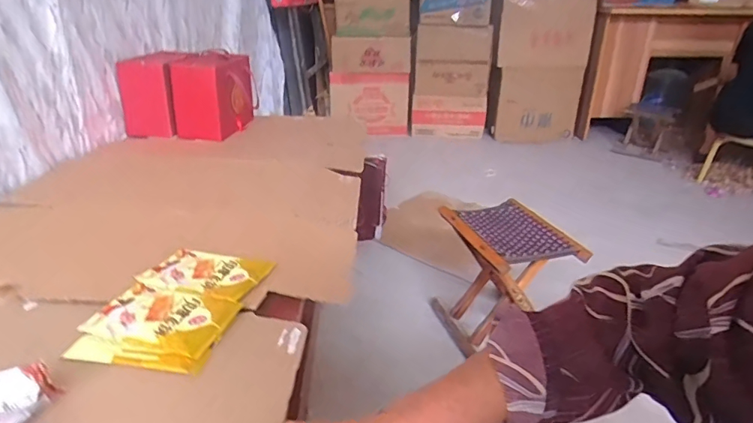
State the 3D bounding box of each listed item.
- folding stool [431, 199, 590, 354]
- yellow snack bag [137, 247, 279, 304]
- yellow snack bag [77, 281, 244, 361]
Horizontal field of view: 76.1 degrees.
[{"bbox_3d":[0.317,0.177,1.237,0.242,0.304,0.300,-5,26,-14],"label":"folding stool"},{"bbox_3d":[-0.234,0.084,0.665,0.152,0.012,0.103,6,26,10],"label":"yellow snack bag"},{"bbox_3d":[-0.252,0.122,0.571,0.154,0.010,0.104,7,26,11],"label":"yellow snack bag"}]

